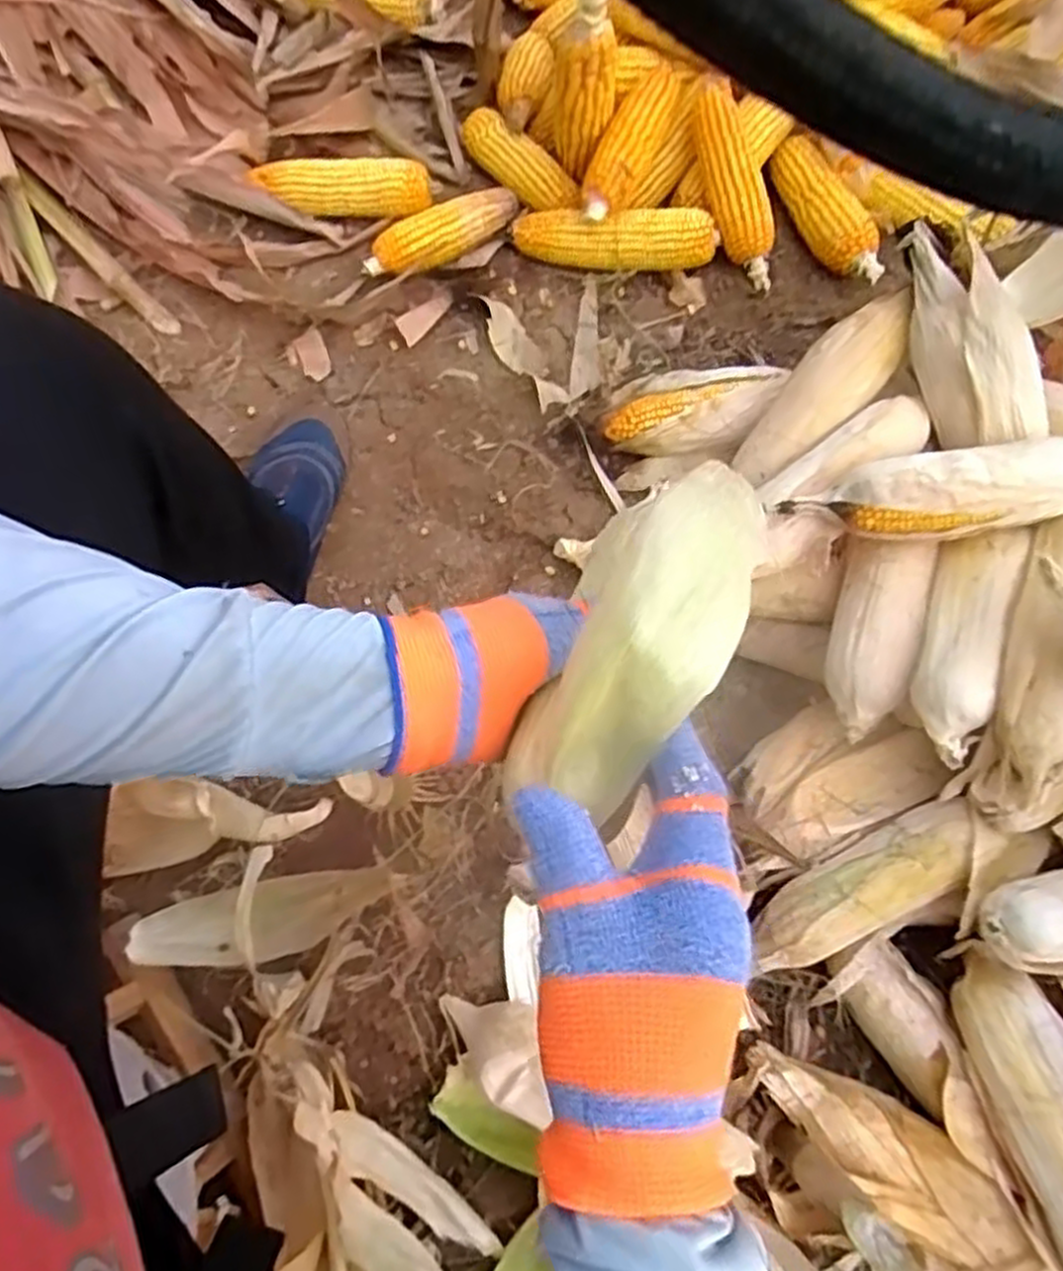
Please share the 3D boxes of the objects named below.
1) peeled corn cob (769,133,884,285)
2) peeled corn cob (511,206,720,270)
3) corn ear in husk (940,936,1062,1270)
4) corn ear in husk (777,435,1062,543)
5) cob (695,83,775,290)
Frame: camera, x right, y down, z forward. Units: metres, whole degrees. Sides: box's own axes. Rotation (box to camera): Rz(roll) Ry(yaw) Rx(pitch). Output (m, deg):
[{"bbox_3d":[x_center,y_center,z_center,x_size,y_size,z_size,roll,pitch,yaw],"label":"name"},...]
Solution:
[{"bbox_3d":[0.303,-0.442,0.815,0.050,0.048,0.189,-19,76,-7],"label":"peeled corn cob"},{"bbox_3d":[0.087,-0.417,0.824,0.207,0.062,0.048,7,75,0],"label":"peeled corn cob"},{"bbox_3d":[0.353,0.330,0.536,0.062,0.051,0.226,-9,57,-4],"label":"corn ear in husk"},{"bbox_3d":[0.311,-0.110,0.601,0.214,0.045,0.059,-6,75,11],"label":"corn ear in husk"},{"bbox_3d":[0.208,-0.459,0.803,0.055,0.046,0.206,-20,99,-7],"label":"cob"}]

